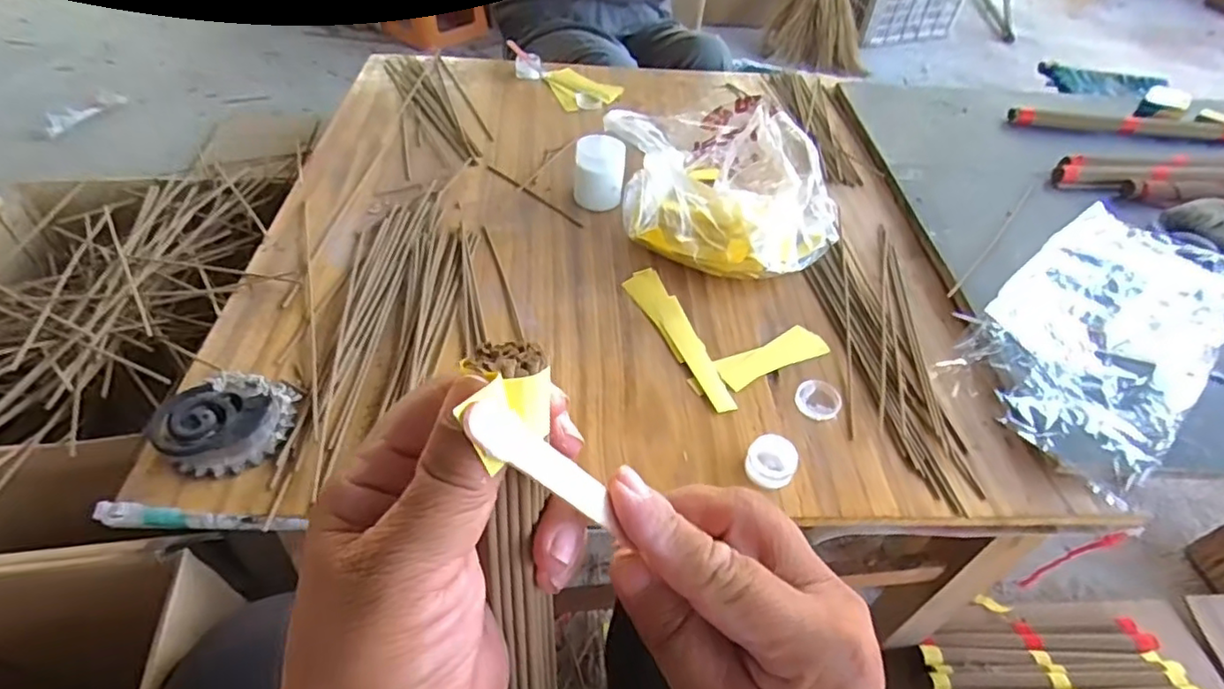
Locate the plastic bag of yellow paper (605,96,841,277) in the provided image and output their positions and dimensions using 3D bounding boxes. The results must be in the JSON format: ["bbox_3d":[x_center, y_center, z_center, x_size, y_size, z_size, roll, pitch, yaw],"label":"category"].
[{"bbox_3d":[0.120,-0.190,0.696,0.230,0.091,0.272,-15,51,-18],"label":"plastic bag of yellow paper"}]

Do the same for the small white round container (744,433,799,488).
[{"bbox_3d":[0.124,0.090,0.479,0.037,0.023,0.034,3,47,-3],"label":"small white round container"}]

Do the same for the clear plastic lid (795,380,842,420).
[{"bbox_3d":[0.181,0.048,0.539,0.039,0.006,0.039,3,47,-3],"label":"clear plastic lid"}]

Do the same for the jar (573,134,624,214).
[{"bbox_3d":[-0.015,-0.197,0.709,0.055,0.068,0.053,3,47,-3],"label":"jar"}]

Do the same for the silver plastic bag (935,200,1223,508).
[{"bbox_3d":[0.486,-0.032,0.599,0.405,0.029,0.168,-34,58,-31],"label":"silver plastic bag"}]

